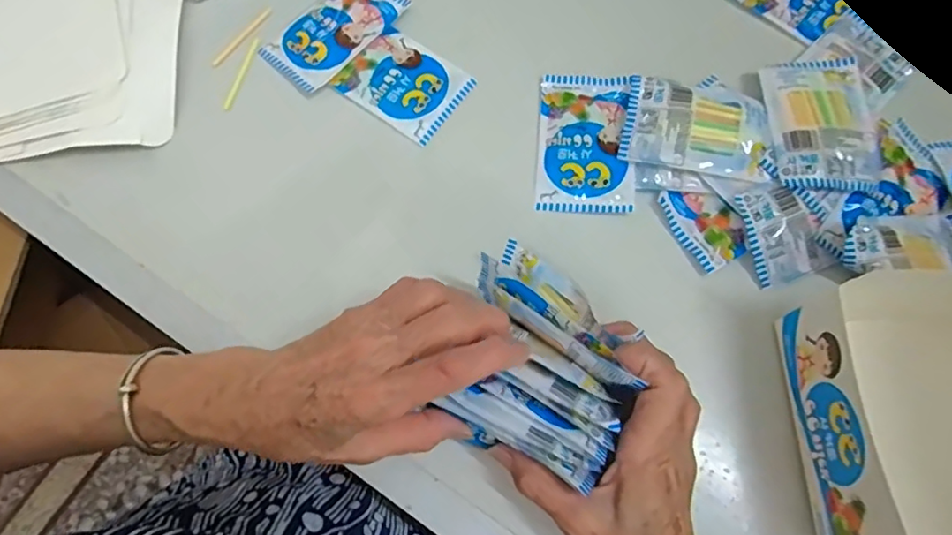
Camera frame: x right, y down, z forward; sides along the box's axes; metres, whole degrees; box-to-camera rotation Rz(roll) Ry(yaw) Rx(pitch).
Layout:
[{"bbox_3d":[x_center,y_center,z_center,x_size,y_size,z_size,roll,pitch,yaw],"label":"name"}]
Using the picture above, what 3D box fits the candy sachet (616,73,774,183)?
[{"bbox_3d":[0.148,-0.092,0.383,0.093,0.019,0.059,14,74,5],"label":"candy sachet"}]

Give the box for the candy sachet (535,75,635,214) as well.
[{"bbox_3d":[0.075,-0.087,0.394,0.063,0.010,0.102,3,73,2],"label":"candy sachet"}]

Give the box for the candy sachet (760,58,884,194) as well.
[{"bbox_3d":[0.229,-0.096,0.377,0.066,0.017,0.099,3,73,2],"label":"candy sachet"}]

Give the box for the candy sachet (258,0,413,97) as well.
[{"bbox_3d":[-0.105,-0.179,0.425,0.062,0.009,0.106,41,78,12],"label":"candy sachet"}]

